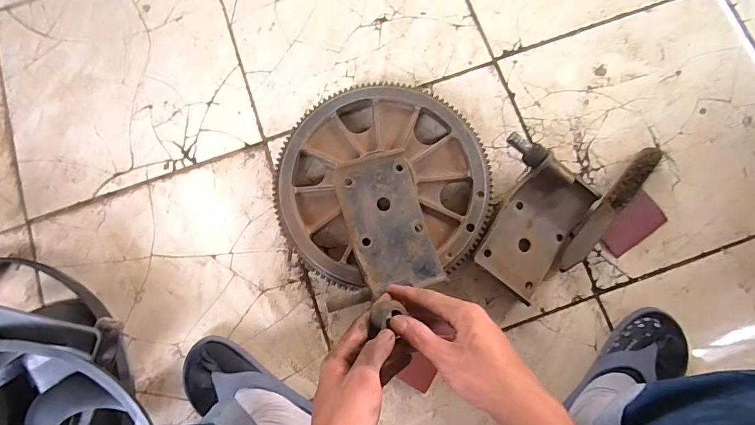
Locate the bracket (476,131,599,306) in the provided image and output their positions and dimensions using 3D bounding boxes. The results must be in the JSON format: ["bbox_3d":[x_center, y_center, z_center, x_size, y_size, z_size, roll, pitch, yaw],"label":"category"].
[{"bbox_3d":[0.216,0.008,0.606,0.162,0.053,0.198,34,84,7],"label":"bracket"}]

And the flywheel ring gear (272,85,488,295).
[{"bbox_3d":[0.008,-0.048,0.625,0.313,0.065,0.288,0,81,2],"label":"flywheel ring gear"}]

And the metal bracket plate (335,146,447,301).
[{"bbox_3d":[0.018,0.012,0.578,0.115,0.027,0.192,-14,79,-11],"label":"metal bracket plate"}]

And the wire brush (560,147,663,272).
[{"bbox_3d":[0.352,-0.006,0.618,0.033,0.037,0.229,36,84,7],"label":"wire brush"}]

